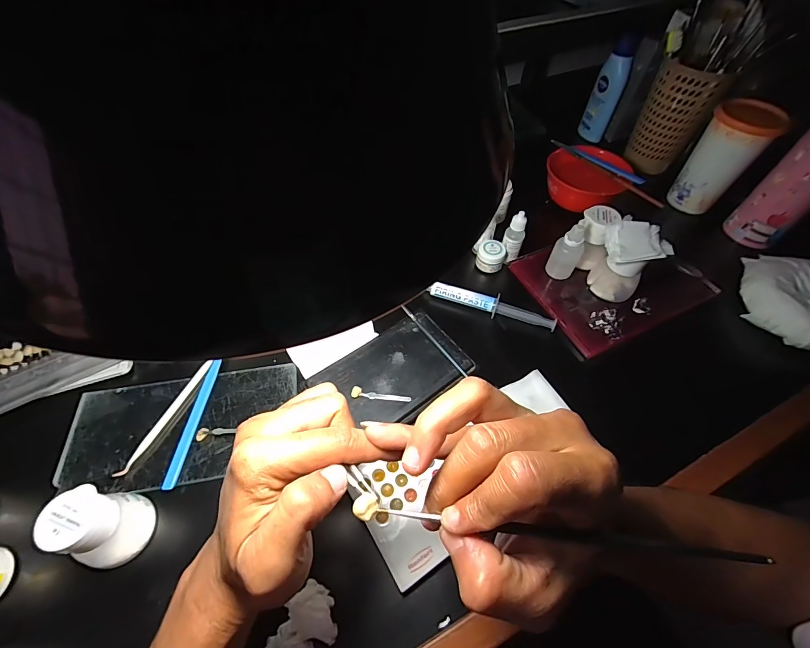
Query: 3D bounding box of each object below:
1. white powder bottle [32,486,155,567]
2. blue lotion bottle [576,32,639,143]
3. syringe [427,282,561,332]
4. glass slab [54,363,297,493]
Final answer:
[{"bbox_3d":[-0.221,0.148,0.268,0.042,0.064,0.048,1,56,-1],"label":"white powder bottle"},{"bbox_3d":[0.318,-0.365,0.584,0.044,0.133,0.032,22,58,12],"label":"blue lotion bottle"},{"bbox_3d":[0.097,-0.020,0.418,0.141,0.017,0.023,23,58,13],"label":"syringe"},{"bbox_3d":[-0.204,0.094,0.341,0.198,0.012,0.101,-8,57,-7],"label":"glass slab"}]

